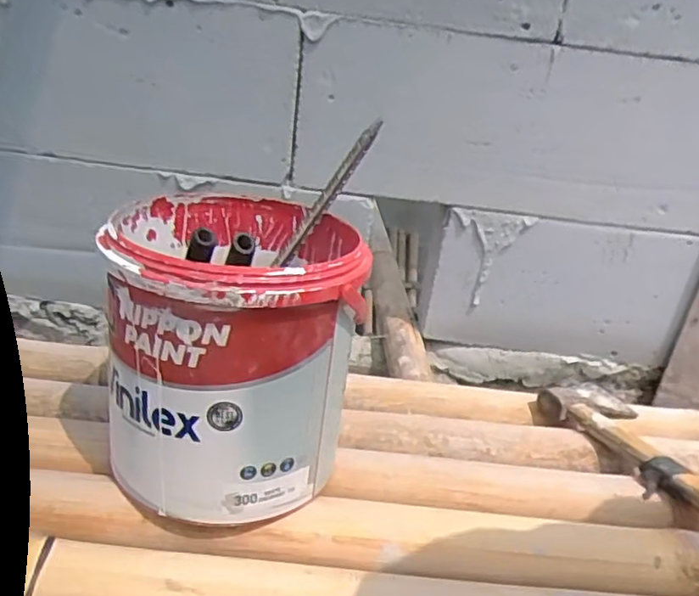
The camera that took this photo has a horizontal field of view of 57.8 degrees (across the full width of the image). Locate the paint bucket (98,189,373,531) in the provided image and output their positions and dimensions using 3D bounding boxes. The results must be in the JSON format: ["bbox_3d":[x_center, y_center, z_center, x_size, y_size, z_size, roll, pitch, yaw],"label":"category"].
[{"bbox_3d":[-0.089,0.037,0.485,0.163,0.201,0.186,2,26,-12],"label":"paint bucket"}]

